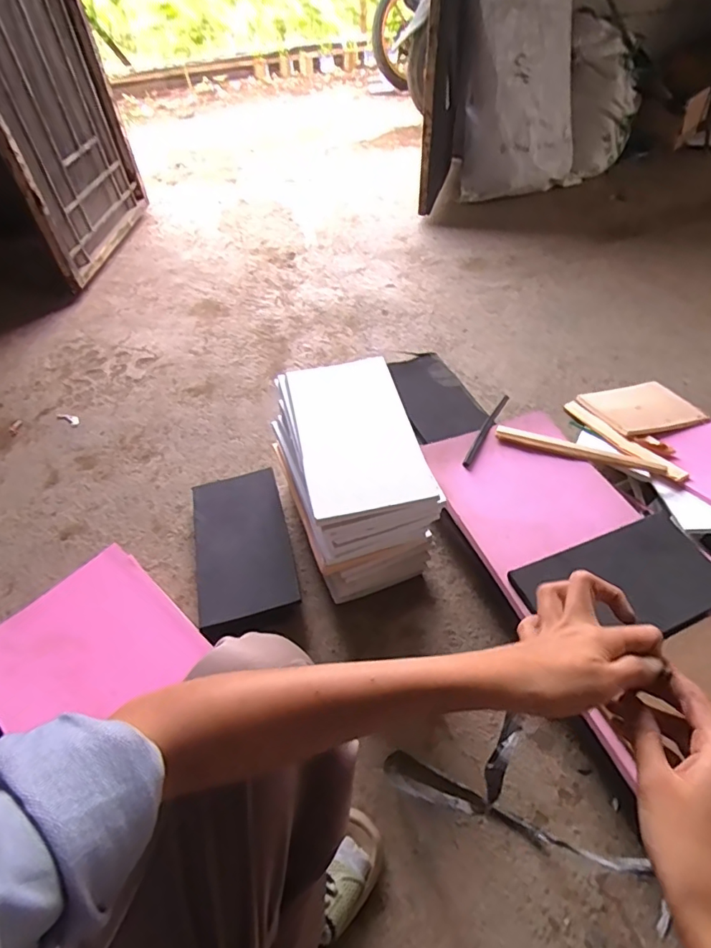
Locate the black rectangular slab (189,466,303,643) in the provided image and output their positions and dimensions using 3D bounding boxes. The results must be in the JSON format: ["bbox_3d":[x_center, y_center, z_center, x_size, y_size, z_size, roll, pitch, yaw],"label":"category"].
[{"bbox_3d":[-0.191,0.126,0.835,0.159,0.047,0.295,-13,49,-7],"label":"black rectangular slab"}]

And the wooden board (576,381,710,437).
[{"bbox_3d":[0.575,-0.135,0.994,0.183,0.007,0.174,-13,38,-7],"label":"wooden board"}]

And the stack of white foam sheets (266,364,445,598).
[{"bbox_3d":[-0.001,0.014,0.768,0.172,0.266,0.286,-15,49,-9],"label":"stack of white foam sheets"}]

